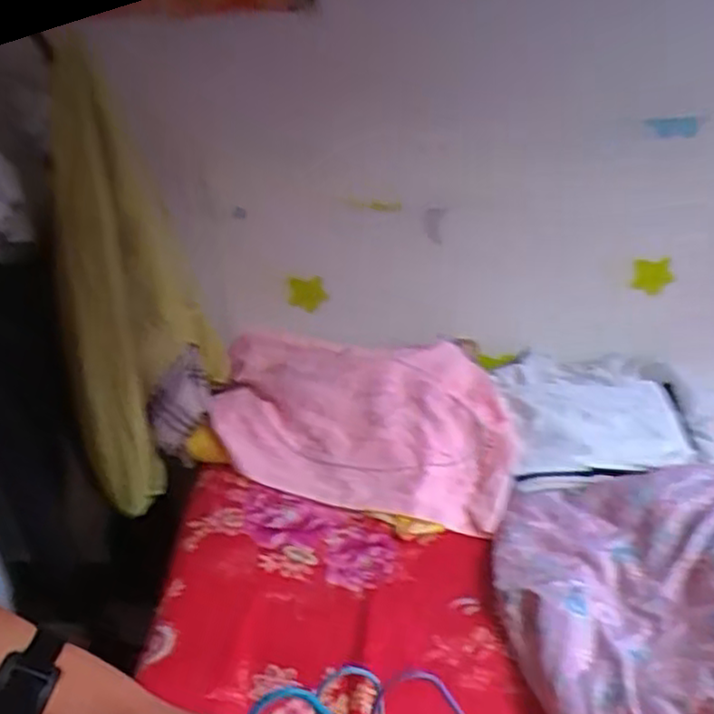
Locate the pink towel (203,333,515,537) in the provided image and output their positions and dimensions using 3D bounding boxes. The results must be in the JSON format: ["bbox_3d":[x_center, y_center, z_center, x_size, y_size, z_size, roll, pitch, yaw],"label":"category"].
[{"bbox_3d":[0.000,0.122,1.406,0.593,0.082,0.374,5,62,12],"label":"pink towel"}]

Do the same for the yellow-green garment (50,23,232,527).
[{"bbox_3d":[-0.383,-0.093,1.247,0.279,0.685,0.136,-9,27,-11],"label":"yellow-green garment"}]

